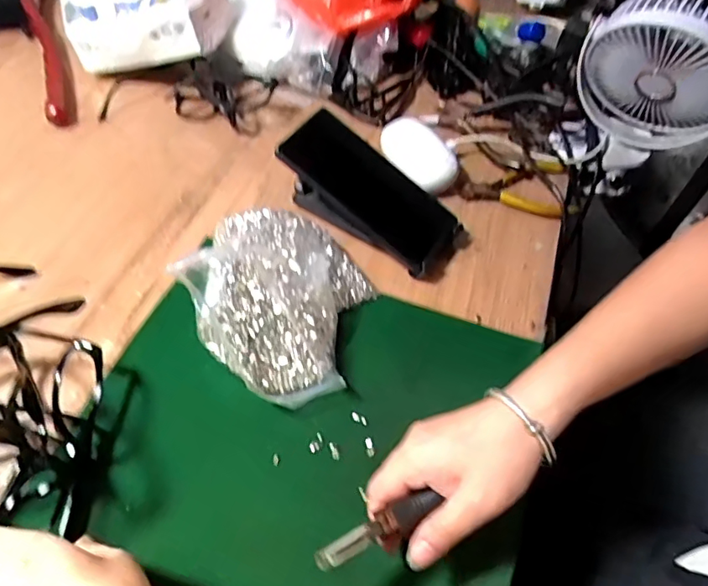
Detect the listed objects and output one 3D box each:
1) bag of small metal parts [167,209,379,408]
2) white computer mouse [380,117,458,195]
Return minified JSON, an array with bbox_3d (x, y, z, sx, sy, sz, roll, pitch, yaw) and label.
[{"bbox_3d":[-0.056,0.003,0.436,0.156,0.038,0.138,36,59,21],"label":"bag of small metal parts"},{"bbox_3d":[0.067,-0.139,0.553,0.062,0.026,0.093,-28,60,-23],"label":"white computer mouse"}]

